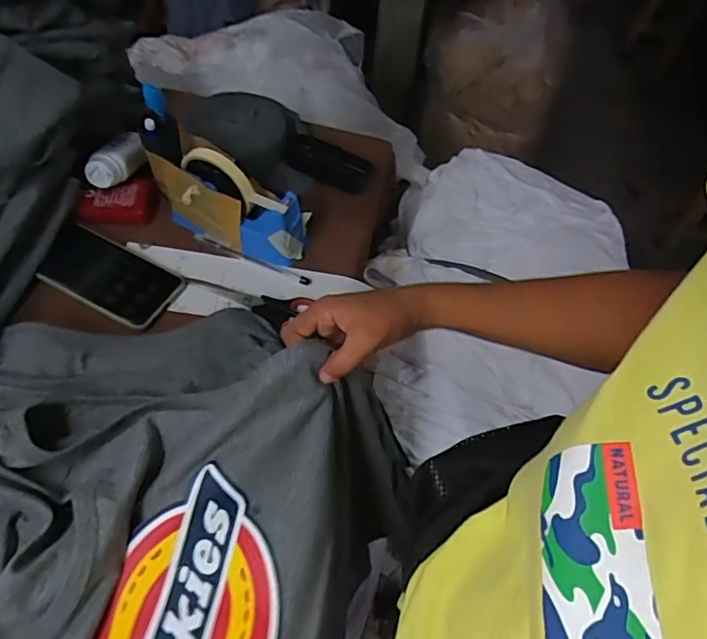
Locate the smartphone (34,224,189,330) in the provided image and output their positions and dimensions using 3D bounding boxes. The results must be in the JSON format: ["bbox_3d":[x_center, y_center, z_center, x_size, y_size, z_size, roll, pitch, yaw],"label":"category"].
[{"bbox_3d":[-0.265,-0.051,0.571,0.152,0.006,0.078,24,58,12],"label":"smartphone"}]

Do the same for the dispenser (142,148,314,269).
[{"bbox_3d":[-0.141,-0.130,0.582,0.179,0.091,0.055,20,58,9],"label":"dispenser"}]

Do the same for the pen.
[{"bbox_3d":[-0.114,-0.069,0.598,0.143,0.008,0.010,21,58,9],"label":"pen"}]

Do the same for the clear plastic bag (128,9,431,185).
[{"bbox_3d":[-0.104,-0.412,0.898,0.498,0.087,0.258,12,57,4],"label":"clear plastic bag"}]

